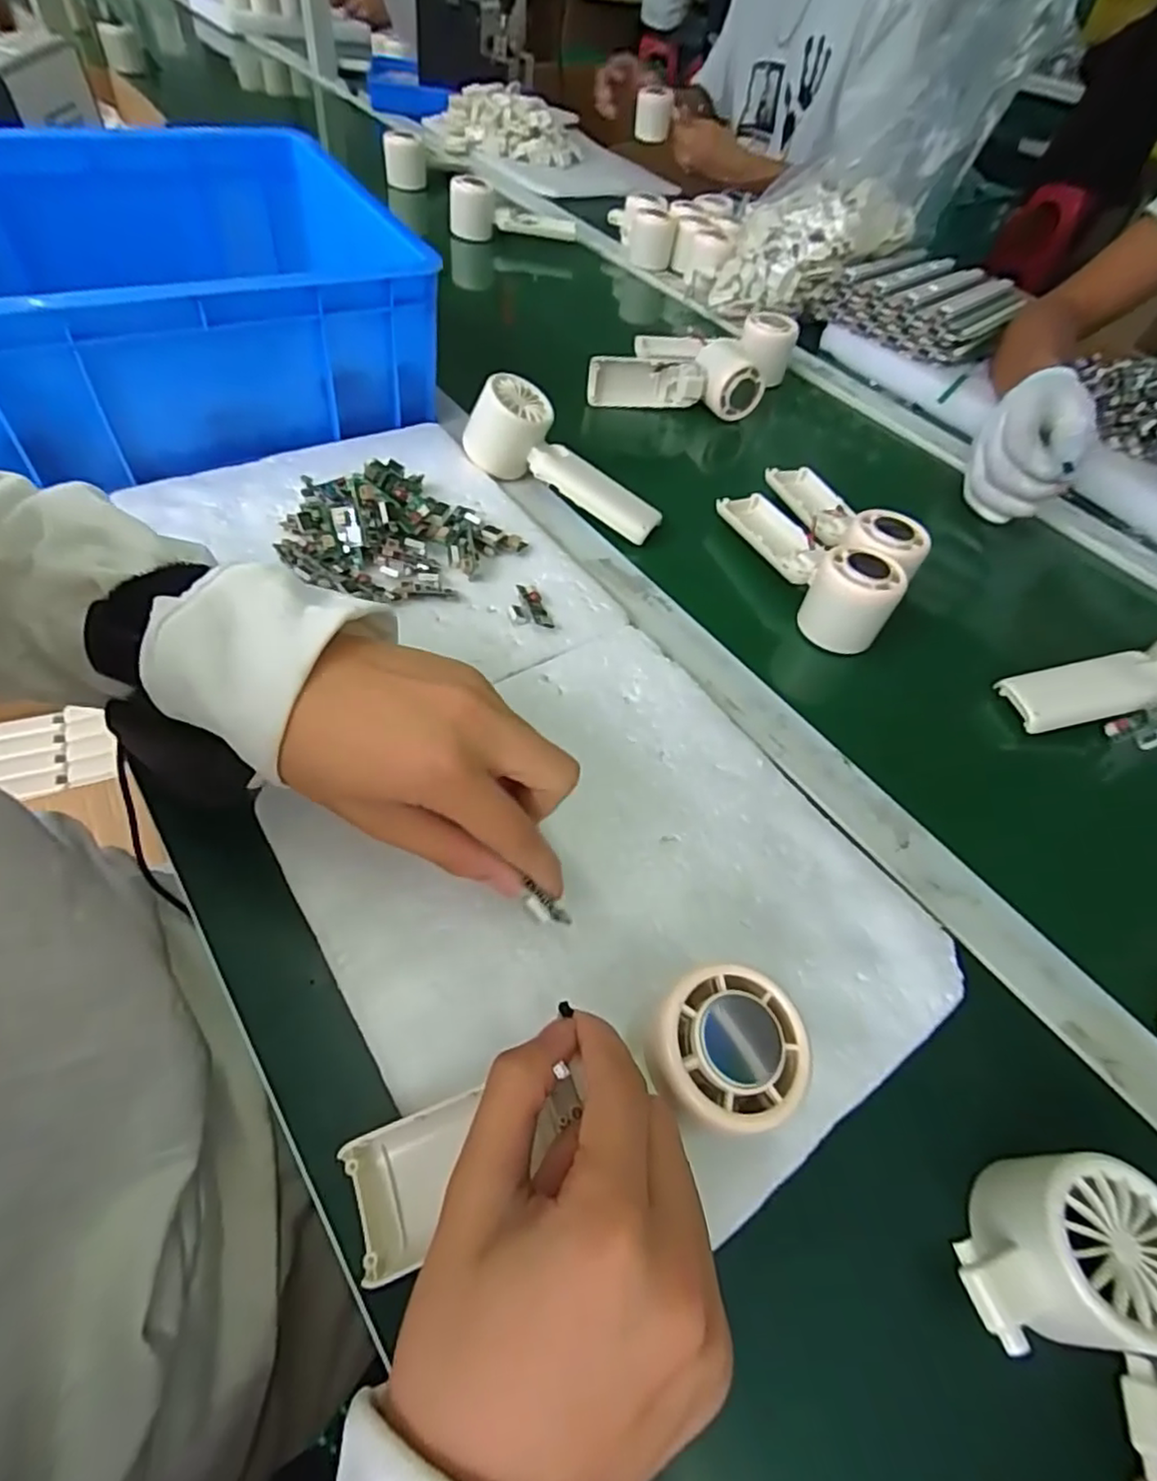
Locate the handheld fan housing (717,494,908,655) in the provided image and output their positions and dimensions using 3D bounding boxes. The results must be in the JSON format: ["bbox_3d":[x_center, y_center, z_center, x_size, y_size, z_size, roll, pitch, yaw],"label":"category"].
[{"bbox_3d":[0.166,-0.139,0.479,0.051,0.052,0.164,-14,57,-18],"label":"handheld fan housing"}]

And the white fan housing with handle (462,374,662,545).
[{"bbox_3d":[-0.009,-0.208,0.504,0.160,0.057,0.050,35,58,-4],"label":"white fan housing with handle"}]

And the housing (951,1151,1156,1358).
[{"bbox_3d":[0.172,0.187,0.239,0.073,0.053,0.057,1,54,-8],"label":"housing"}]

